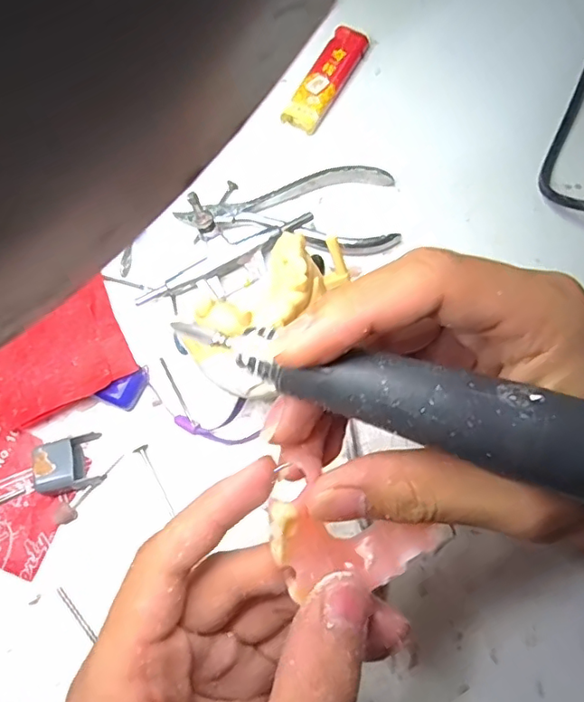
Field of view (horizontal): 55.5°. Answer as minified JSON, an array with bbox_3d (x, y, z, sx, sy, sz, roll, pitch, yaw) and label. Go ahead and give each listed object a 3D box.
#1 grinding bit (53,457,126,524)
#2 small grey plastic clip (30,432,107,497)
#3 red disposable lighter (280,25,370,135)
[{"bbox_3d":[-0.096,0.064,0.262,0.008,0.007,0.039,35,74,11],"label":"grinding bit"},{"bbox_3d":[-0.104,0.053,0.260,0.027,0.017,0.023,-16,71,-5],"label":"small grey plastic clip"},{"bbox_3d":[0.022,-0.168,0.340,0.022,0.007,0.081,27,73,8],"label":"red disposable lighter"}]

